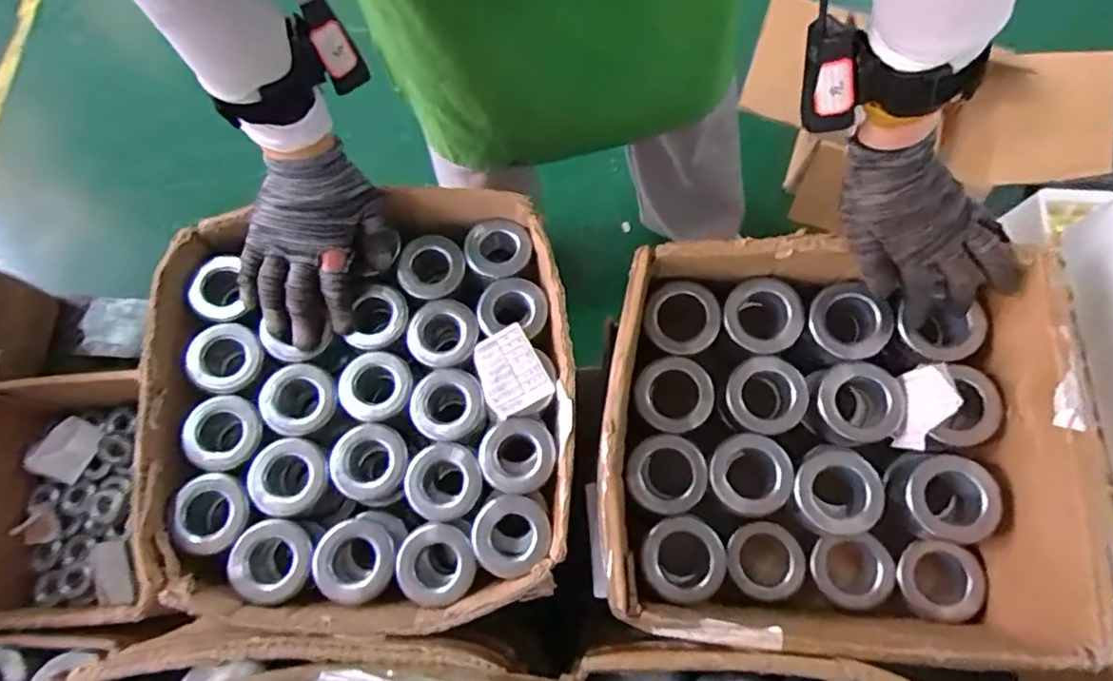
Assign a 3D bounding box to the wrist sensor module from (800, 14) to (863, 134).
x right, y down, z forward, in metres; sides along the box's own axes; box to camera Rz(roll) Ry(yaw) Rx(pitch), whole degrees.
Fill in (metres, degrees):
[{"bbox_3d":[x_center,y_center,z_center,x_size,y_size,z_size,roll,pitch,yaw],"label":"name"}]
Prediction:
[{"bbox_3d":[0.181,-0.176,0.401,0.032,0.075,0.018,18,53,39],"label":"wrist sensor module"}]

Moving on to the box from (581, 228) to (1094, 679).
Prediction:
[{"bbox_3d":[0.209,0.087,0.513,0.337,0.176,0.302,4,72,1],"label":"box"}]

